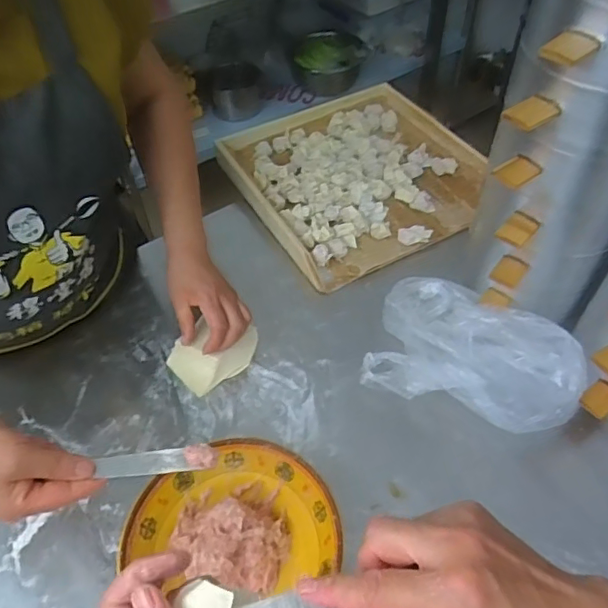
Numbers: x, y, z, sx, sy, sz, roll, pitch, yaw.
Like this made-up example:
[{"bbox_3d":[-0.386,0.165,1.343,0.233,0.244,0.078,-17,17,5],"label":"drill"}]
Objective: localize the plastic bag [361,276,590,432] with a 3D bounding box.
[{"bbox_3d":[0.212,0.044,0.680,0.246,0.088,0.172,14,53,13],"label":"plastic bag"}]

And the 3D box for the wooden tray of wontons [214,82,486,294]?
[{"bbox_3d":[0.088,-0.227,0.953,0.377,0.043,0.391,-25,55,-17],"label":"wooden tray of wontons"}]

